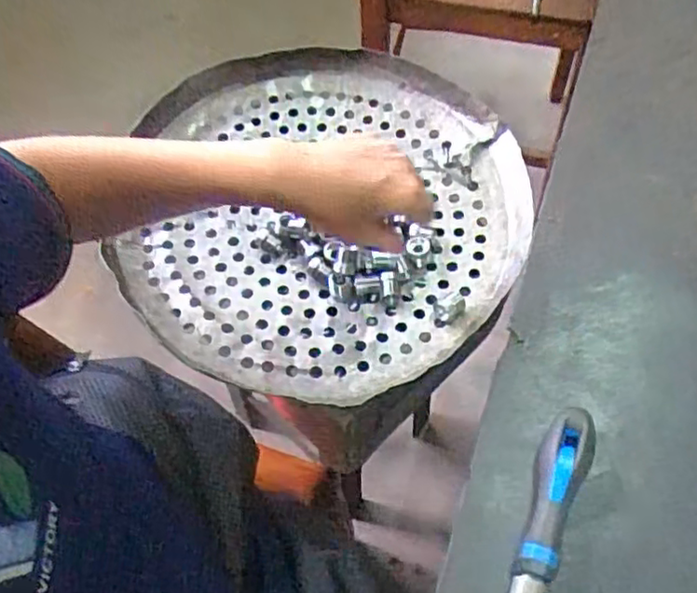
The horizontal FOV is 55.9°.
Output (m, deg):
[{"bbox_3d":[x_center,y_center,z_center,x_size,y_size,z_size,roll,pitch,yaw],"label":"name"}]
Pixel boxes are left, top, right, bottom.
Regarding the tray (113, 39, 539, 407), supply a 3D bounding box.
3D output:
[{"bbox_3d":[-0.027,-0.093,0.623,0.378,0.056,0.352,2,58,3],"label":"tray"}]

